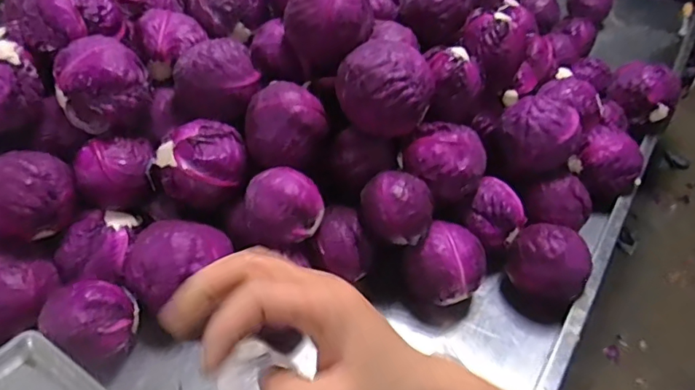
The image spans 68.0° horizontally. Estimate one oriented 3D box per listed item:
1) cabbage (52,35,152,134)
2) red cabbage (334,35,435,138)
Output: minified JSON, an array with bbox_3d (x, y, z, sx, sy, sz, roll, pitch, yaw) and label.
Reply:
[{"bbox_3d":[-0.311,-0.133,0.660,0.109,0.104,0.089,-15,46,-20],"label":"cabbage"},{"bbox_3d":[0.048,-0.137,0.657,0.113,0.093,0.093,25,47,21],"label":"red cabbage"}]

